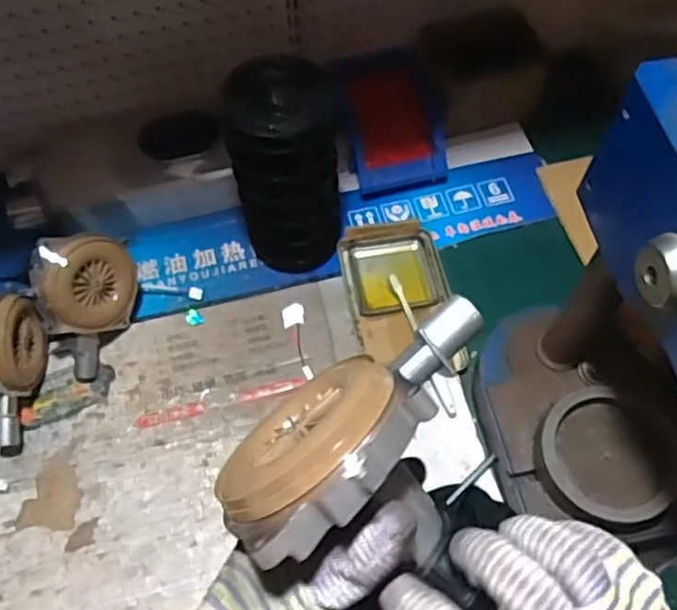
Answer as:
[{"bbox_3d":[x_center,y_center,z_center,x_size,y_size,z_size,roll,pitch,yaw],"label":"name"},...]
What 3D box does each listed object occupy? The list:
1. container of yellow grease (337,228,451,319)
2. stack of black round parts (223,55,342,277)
[{"bbox_3d":[0.067,-0.041,0.766,0.117,0.024,0.101,-12,61,-7],"label":"container of yellow grease"},{"bbox_3d":[-0.051,-0.135,0.690,0.103,0.246,0.098,-4,60,-2],"label":"stack of black round parts"}]

